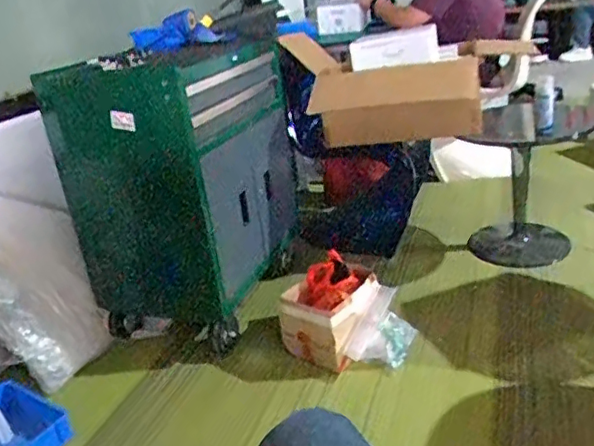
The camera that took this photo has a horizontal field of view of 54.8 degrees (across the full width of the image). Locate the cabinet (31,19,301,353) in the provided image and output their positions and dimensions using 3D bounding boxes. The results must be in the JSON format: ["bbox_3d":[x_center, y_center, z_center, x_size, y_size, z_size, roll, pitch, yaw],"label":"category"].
[{"bbox_3d":[-0.350,-0.146,1.882,0.505,0.796,0.663,3,27,23],"label":"cabinet"}]

